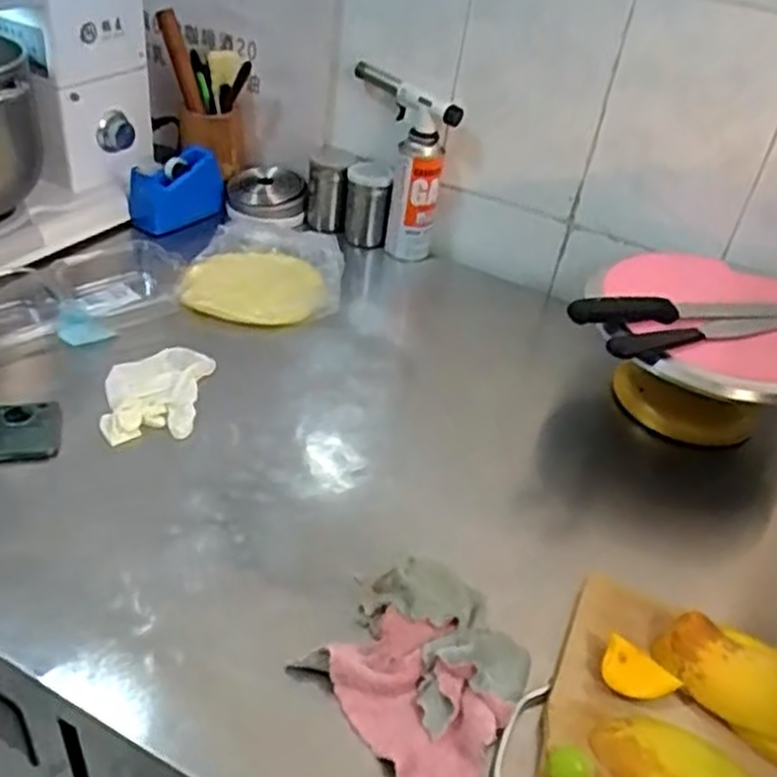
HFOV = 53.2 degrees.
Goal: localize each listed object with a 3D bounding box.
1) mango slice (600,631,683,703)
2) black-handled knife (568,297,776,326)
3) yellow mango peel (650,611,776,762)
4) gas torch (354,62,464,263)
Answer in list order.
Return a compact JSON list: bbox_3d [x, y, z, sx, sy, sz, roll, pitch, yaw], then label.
[{"bbox_3d":[0.192,0.222,0.596,0.056,0.023,0.038,23,42,20],"label":"mango slice"},{"bbox_3d":[0.333,-0.083,0.831,0.300,0.023,0.033,0,38,-13],"label":"black-handled knife"},{"bbox_3d":[0.291,0.231,0.589,0.085,0.047,0.168,-29,51,-36],"label":"yellow mango peel"},{"bbox_3d":[0.016,-0.316,1.105,0.065,0.232,0.148,-24,48,-32],"label":"gas torch"}]

